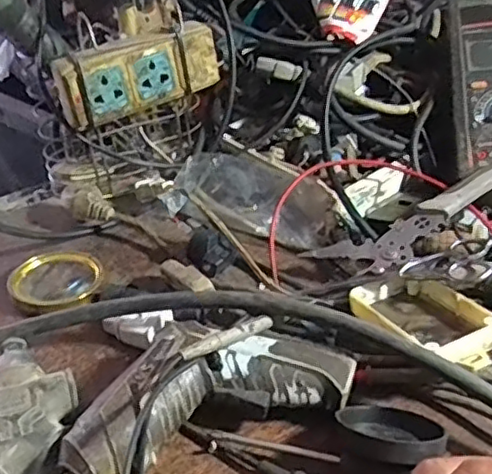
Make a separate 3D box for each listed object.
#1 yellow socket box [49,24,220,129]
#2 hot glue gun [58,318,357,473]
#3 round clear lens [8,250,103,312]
[{"bbox_3d":[-0.091,-0.139,0.545,0.137,0.055,0.037,-21,40,-24],"label":"yellow socket box"},{"bbox_3d":[-0.031,0.091,0.378,0.179,0.050,0.075,-16,38,-18],"label":"hot glue gun"},{"bbox_3d":[-0.144,0.033,0.497,0.066,0.020,0.059,-16,38,-17],"label":"round clear lens"}]

